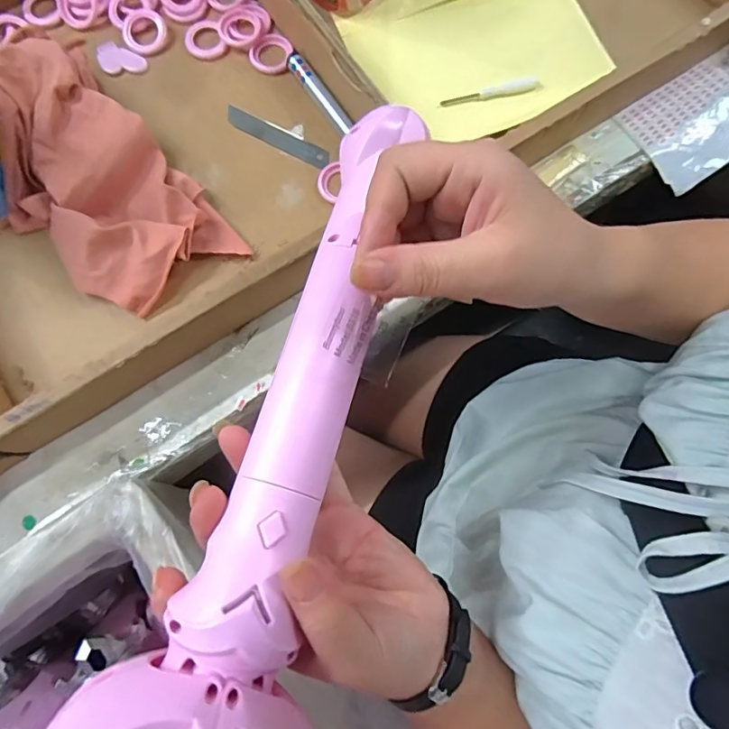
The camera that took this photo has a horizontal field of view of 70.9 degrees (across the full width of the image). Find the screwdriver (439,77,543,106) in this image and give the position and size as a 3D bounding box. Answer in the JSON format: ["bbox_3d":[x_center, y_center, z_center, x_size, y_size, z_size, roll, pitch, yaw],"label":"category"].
[{"bbox_3d":[0.107,-0.230,0.431,0.086,0.005,0.014,-10,78,-4],"label":"screwdriver"}]

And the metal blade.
[{"bbox_3d":[-0.072,-0.189,0.425,0.094,0.005,0.020,28,77,6],"label":"metal blade"}]

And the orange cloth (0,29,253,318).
[{"bbox_3d":[-0.215,-0.148,0.386,0.122,0.048,0.250,-41,82,-9],"label":"orange cloth"}]

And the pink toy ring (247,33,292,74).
[{"bbox_3d":[-0.081,-0.266,0.436,0.036,0.005,0.035,11,78,1],"label":"pink toy ring"}]

